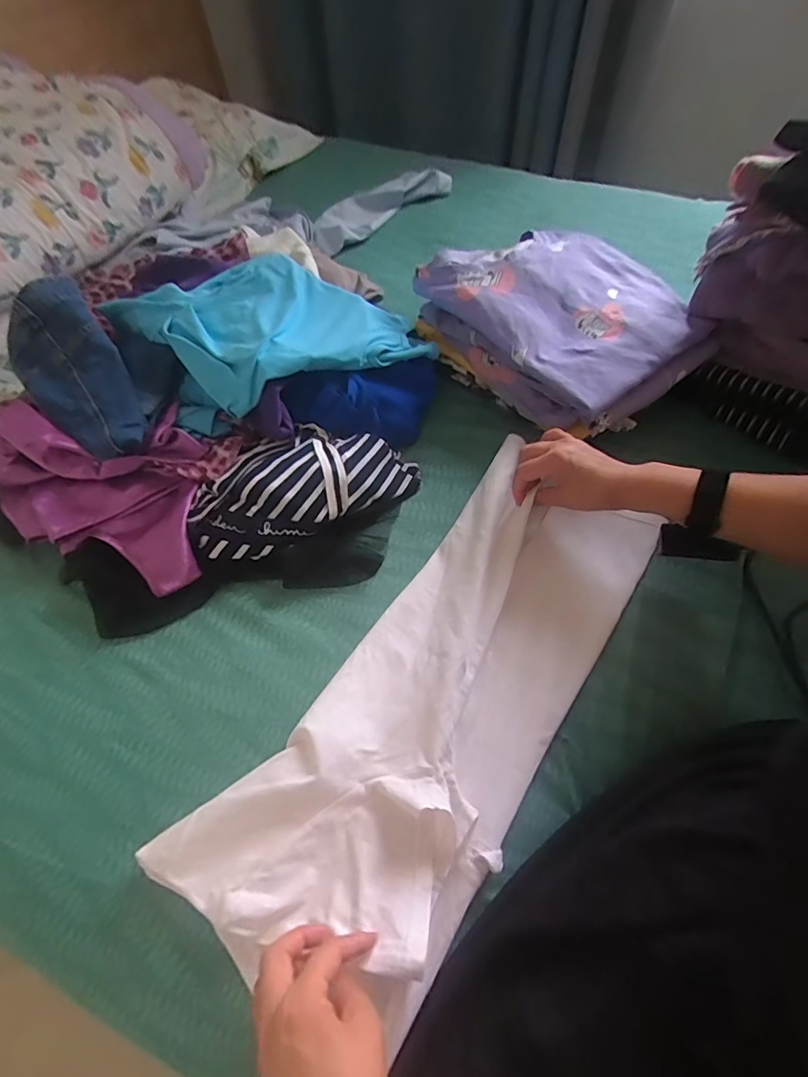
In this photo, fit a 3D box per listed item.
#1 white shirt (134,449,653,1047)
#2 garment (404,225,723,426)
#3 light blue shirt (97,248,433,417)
[{"bbox_3d":[0.047,0.139,0.482,0.230,0.052,0.539,34,64,22],"label":"white shirt"},{"bbox_3d":[0.213,-0.291,0.660,0.232,0.104,0.311,-35,61,-20],"label":"garment"},{"bbox_3d":[-0.158,-0.260,0.633,0.371,0.096,0.217,-20,57,-11],"label":"light blue shirt"}]

